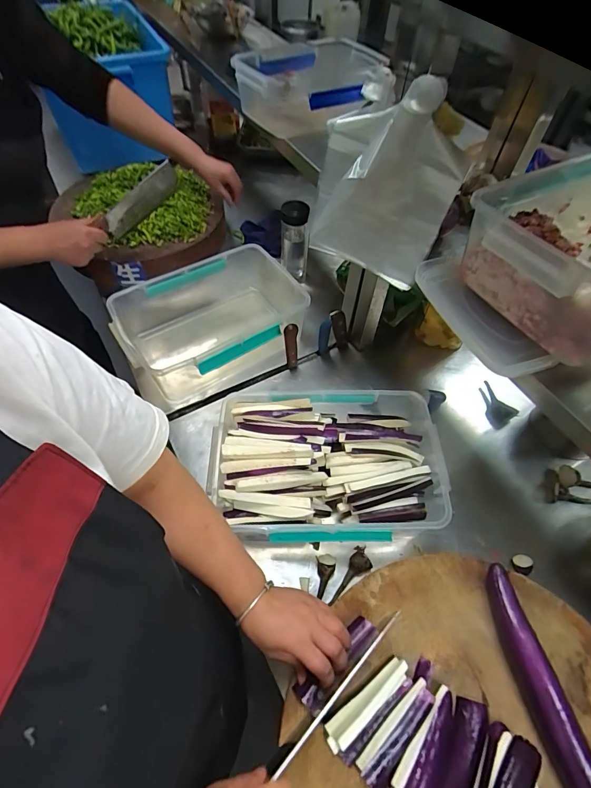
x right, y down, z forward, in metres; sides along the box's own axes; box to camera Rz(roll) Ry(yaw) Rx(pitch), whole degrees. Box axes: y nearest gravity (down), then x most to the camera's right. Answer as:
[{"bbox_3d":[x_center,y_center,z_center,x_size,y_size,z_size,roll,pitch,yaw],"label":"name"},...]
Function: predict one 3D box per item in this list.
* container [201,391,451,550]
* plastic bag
[{"bbox_3d":[0.054,0.128,0.676,0.394,0.116,0.267,2,57,-2],"label":"container"},{"bbox_3d":[0.129,-0.312,0.584,0.210,0.234,0.117,19,58,9],"label":"plastic bag"}]

